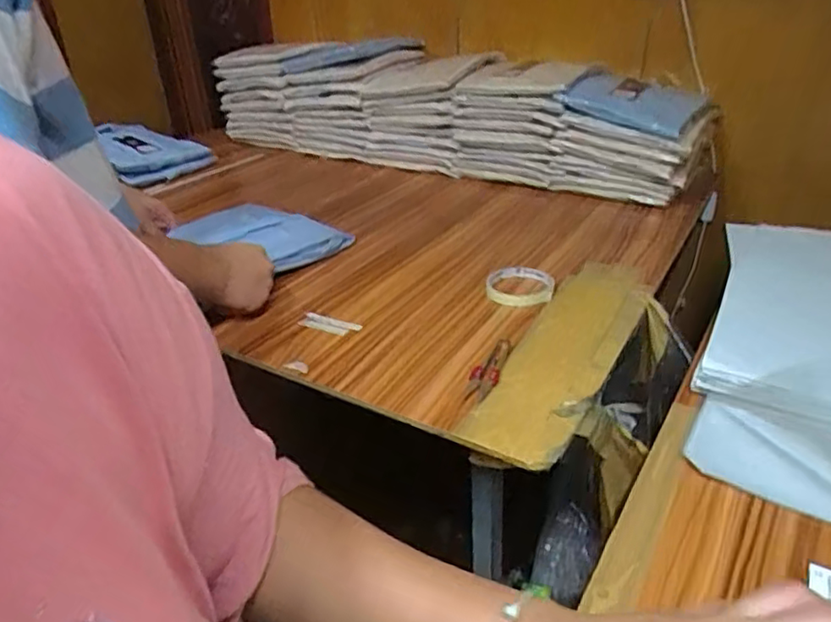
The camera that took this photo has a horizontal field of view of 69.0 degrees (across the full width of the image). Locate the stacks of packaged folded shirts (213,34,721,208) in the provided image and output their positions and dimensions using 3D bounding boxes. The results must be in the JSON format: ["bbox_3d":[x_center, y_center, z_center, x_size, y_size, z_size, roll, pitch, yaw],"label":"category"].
[{"bbox_3d":[0.030,-0.412,1.245,1.013,0.242,0.214,15,33,29],"label":"stacks of packaged folded shirts"}]

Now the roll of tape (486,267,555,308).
[{"bbox_3d":[0.131,-0.028,0.758,0.081,0.020,0.085,-2,29,1],"label":"roll of tape"}]

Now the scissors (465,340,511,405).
[{"bbox_3d":[0.075,0.057,0.619,0.027,0.006,0.108,7,30,17],"label":"scissors"}]

